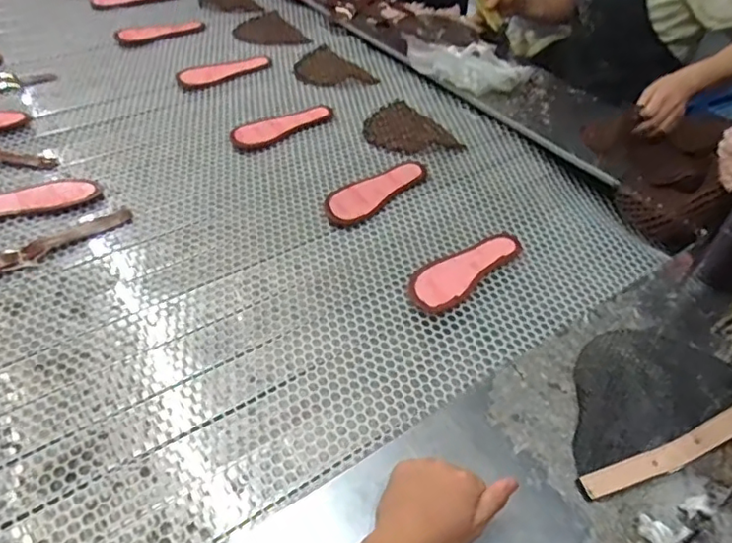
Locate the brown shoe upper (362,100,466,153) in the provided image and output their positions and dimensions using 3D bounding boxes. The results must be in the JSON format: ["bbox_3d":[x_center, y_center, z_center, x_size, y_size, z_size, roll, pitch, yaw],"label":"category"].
[{"bbox_3d":[0.071,-0.296,1.179,0.161,0.010,0.217,-16,47,-21],"label":"brown shoe upper"}]

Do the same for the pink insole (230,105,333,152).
[{"bbox_3d":[-0.162,-0.285,1.141,0.222,0.011,0.075,-30,54,-32],"label":"pink insole"}]

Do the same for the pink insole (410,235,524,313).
[{"bbox_3d":[0.146,-0.008,0.880,0.083,0.013,0.217,34,50,26],"label":"pink insole"}]

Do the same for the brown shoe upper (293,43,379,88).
[{"bbox_3d":[-0.095,-0.473,1.358,0.158,0.013,0.213,-28,52,-30],"label":"brown shoe upper"}]

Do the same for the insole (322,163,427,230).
[{"bbox_3d":[0.015,-0.142,1.010,0.085,0.015,0.233,34,50,26],"label":"insole"}]

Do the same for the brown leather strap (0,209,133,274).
[{"bbox_3d":[-0.463,-0.037,0.849,0.248,0.009,0.047,-26,52,-29],"label":"brown leather strap"}]

